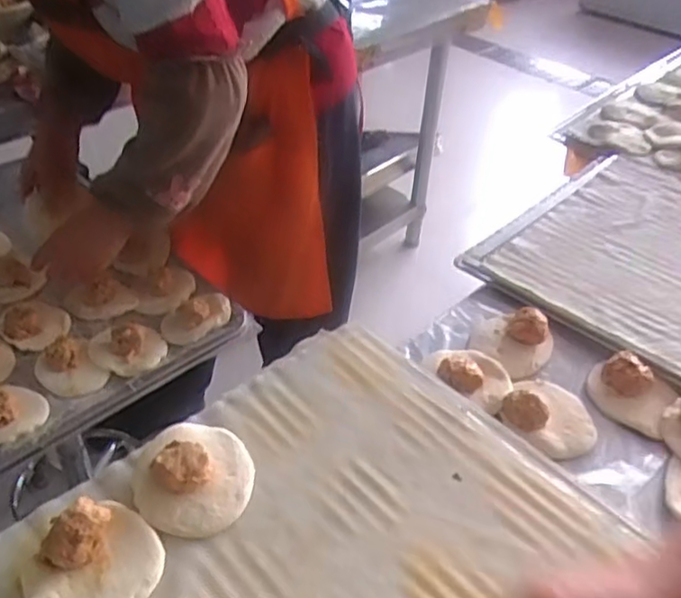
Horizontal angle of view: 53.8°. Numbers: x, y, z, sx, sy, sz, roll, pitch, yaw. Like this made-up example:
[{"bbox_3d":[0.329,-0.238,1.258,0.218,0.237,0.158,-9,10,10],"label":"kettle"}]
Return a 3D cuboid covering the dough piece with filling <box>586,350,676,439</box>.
[{"bbox_3d":[0.294,0.091,0.679,0.080,0.032,0.068,26,45,25],"label":"dough piece with filling"}]

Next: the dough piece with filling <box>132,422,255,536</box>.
[{"bbox_3d":[-0.114,0.131,0.523,0.089,0.035,0.096,3,37,-2],"label":"dough piece with filling"}]

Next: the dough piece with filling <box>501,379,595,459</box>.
[{"bbox_3d":[0.209,0.106,0.657,0.090,0.036,0.088,21,43,20],"label":"dough piece with filling"}]

